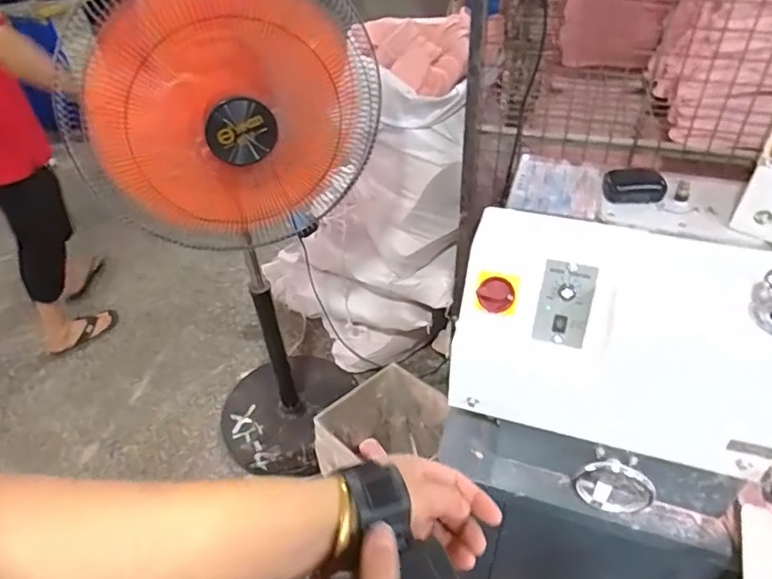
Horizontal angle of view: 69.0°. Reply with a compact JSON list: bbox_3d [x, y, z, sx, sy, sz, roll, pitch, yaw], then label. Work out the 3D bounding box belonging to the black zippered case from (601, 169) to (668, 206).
[{"bbox_3d":[0.335,-0.140,0.758,0.075,0.029,0.044,-2,42,0],"label":"black zippered case"}]

